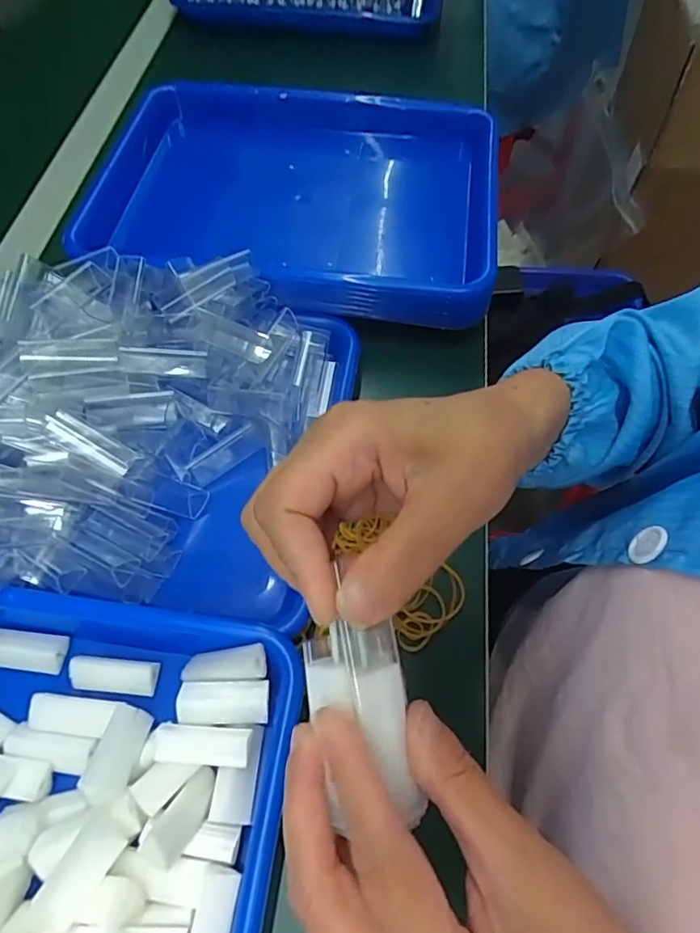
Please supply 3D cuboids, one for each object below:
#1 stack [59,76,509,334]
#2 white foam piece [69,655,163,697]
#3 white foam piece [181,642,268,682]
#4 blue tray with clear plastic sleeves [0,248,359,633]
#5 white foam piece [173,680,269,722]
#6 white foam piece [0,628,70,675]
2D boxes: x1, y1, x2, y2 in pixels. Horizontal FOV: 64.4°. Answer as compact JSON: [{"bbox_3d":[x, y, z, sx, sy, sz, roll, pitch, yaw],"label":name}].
[{"bbox_3d":[-0.040,-0.239,0.478,0.346,0.055,0.256,7,61,5],"label":"stack"},{"bbox_3d":[-0.131,0.115,0.309,0.046,0.014,0.018,5,61,3],"label":"white foam piece"},{"bbox_3d":[-0.067,0.106,0.300,0.046,0.012,0.018,-9,60,11],"label":"white foam piece"},{"bbox_3d":[-0.166,-0.025,0.372,0.322,0.102,0.244,3,61,3],"label":"blue tray with clear plastic sleeves"},{"bbox_3d":[-0.065,0.123,0.290,0.045,0.020,0.020,-1,61,0],"label":"white foam piece"},{"bbox_3d":[-0.186,0.103,0.316,0.046,0.012,0.021,6,61,4],"label":"white foam piece"}]

